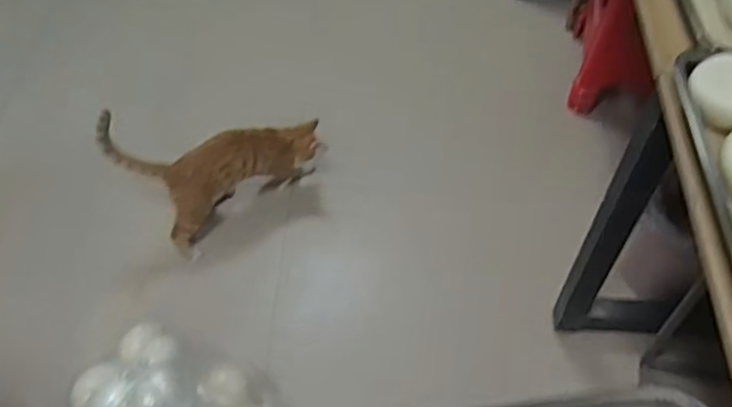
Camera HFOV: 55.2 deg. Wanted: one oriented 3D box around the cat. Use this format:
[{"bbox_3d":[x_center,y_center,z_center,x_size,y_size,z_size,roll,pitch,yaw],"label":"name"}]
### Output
[{"bbox_3d":[-0.314,-0.065,1.556,0.445,0.295,0.149,-13,57,-14],"label":"cat"}]

